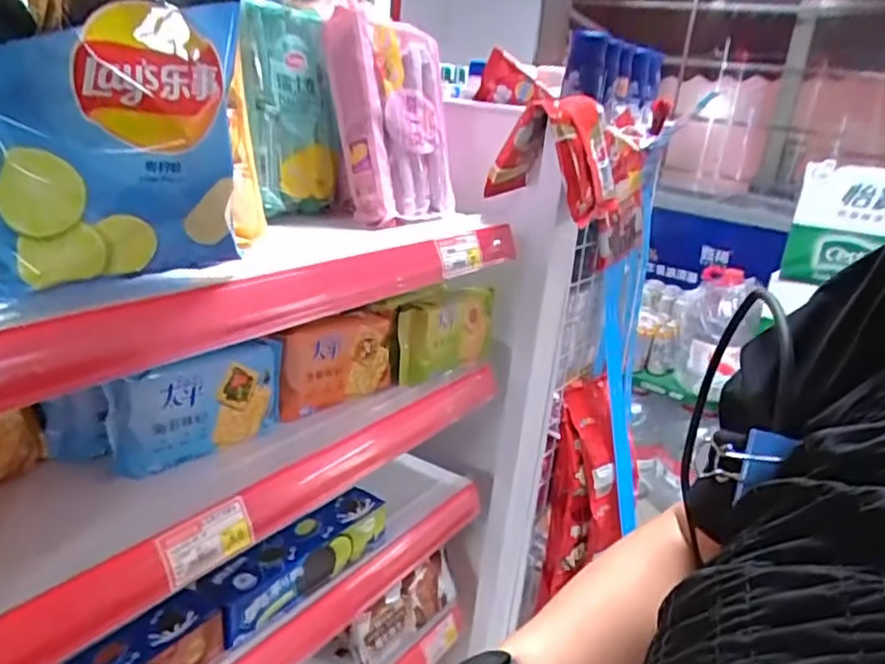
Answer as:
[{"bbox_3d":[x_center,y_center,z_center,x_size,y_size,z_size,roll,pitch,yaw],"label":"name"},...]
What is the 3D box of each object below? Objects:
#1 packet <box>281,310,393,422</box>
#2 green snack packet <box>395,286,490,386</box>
[{"bbox_3d":[-0.102,0.028,0.668,0.020,0.089,0.133,22,25,36],"label":"packet"},{"bbox_3d":[0.001,-0.003,0.772,0.042,0.085,0.138,20,24,33],"label":"green snack packet"}]

